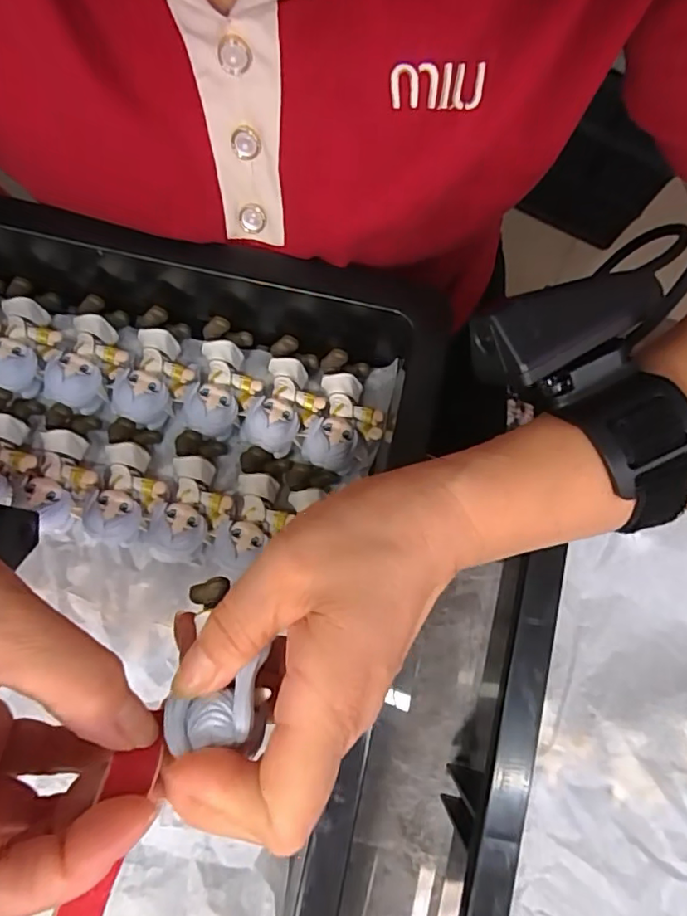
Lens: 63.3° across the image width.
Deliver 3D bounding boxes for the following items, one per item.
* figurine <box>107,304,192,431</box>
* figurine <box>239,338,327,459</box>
[{"bbox_3d":[-0.101,-0.049,0.295,0.041,0.025,0.061,16,78,1],"label":"figurine"},{"bbox_3d":[-0.030,-0.033,0.292,0.037,0.025,0.062,19,79,1],"label":"figurine"}]

